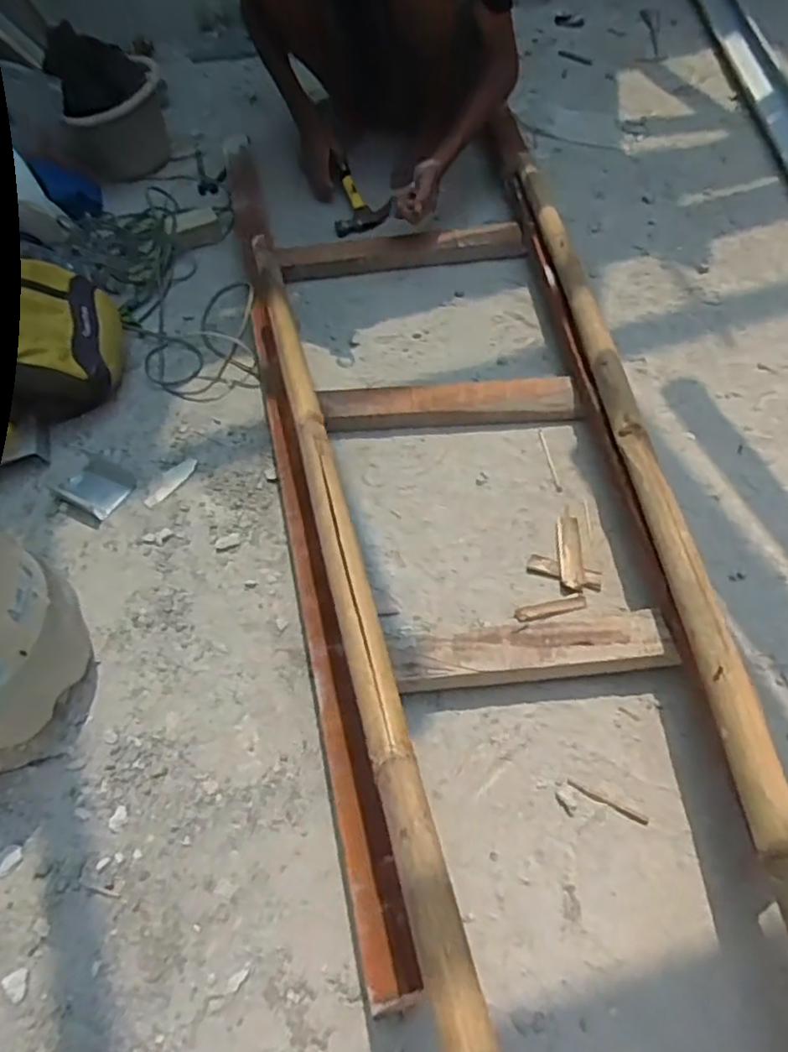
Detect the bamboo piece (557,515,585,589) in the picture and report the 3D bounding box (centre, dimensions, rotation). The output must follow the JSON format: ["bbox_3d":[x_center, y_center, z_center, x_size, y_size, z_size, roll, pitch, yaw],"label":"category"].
[{"bbox_3d":[0.236,0.031,0.886,0.029,0.016,0.116,2,58,5],"label":"bamboo piece"}]

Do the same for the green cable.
[{"bbox_3d":[-0.427,-0.450,1.228,0.311,0.062,0.593,-19,58,-8],"label":"green cable"}]

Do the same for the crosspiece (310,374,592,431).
[{"bbox_3d":[0.076,-0.187,1.021,0.398,0.054,0.070,-3,57,2],"label":"crosspiece"}]

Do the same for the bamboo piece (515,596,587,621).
[{"bbox_3d":[0.200,0.105,0.845,0.094,0.011,0.019,-14,58,-5],"label":"bamboo piece"}]

